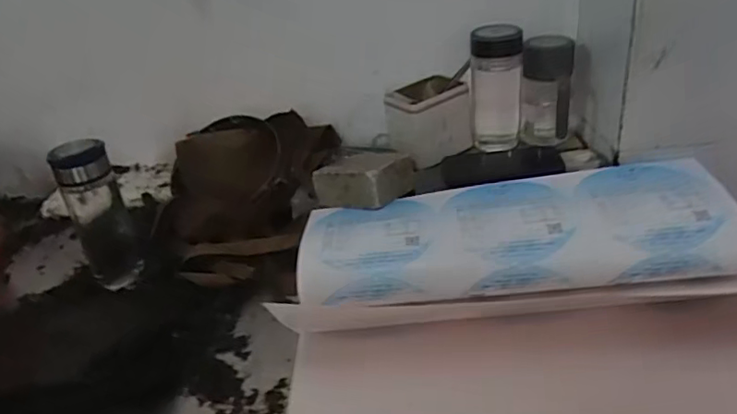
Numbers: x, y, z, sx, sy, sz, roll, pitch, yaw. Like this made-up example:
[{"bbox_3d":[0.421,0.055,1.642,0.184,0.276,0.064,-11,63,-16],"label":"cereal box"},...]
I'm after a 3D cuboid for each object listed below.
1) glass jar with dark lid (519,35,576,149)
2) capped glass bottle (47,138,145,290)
[{"bbox_3d":[0.275,-0.180,0.902,0.072,0.166,0.076,4,30,19],"label":"glass jar with dark lid"},{"bbox_3d":[-0.334,0.011,0.725,0.067,0.178,0.054,-20,31,-23],"label":"capped glass bottle"}]

